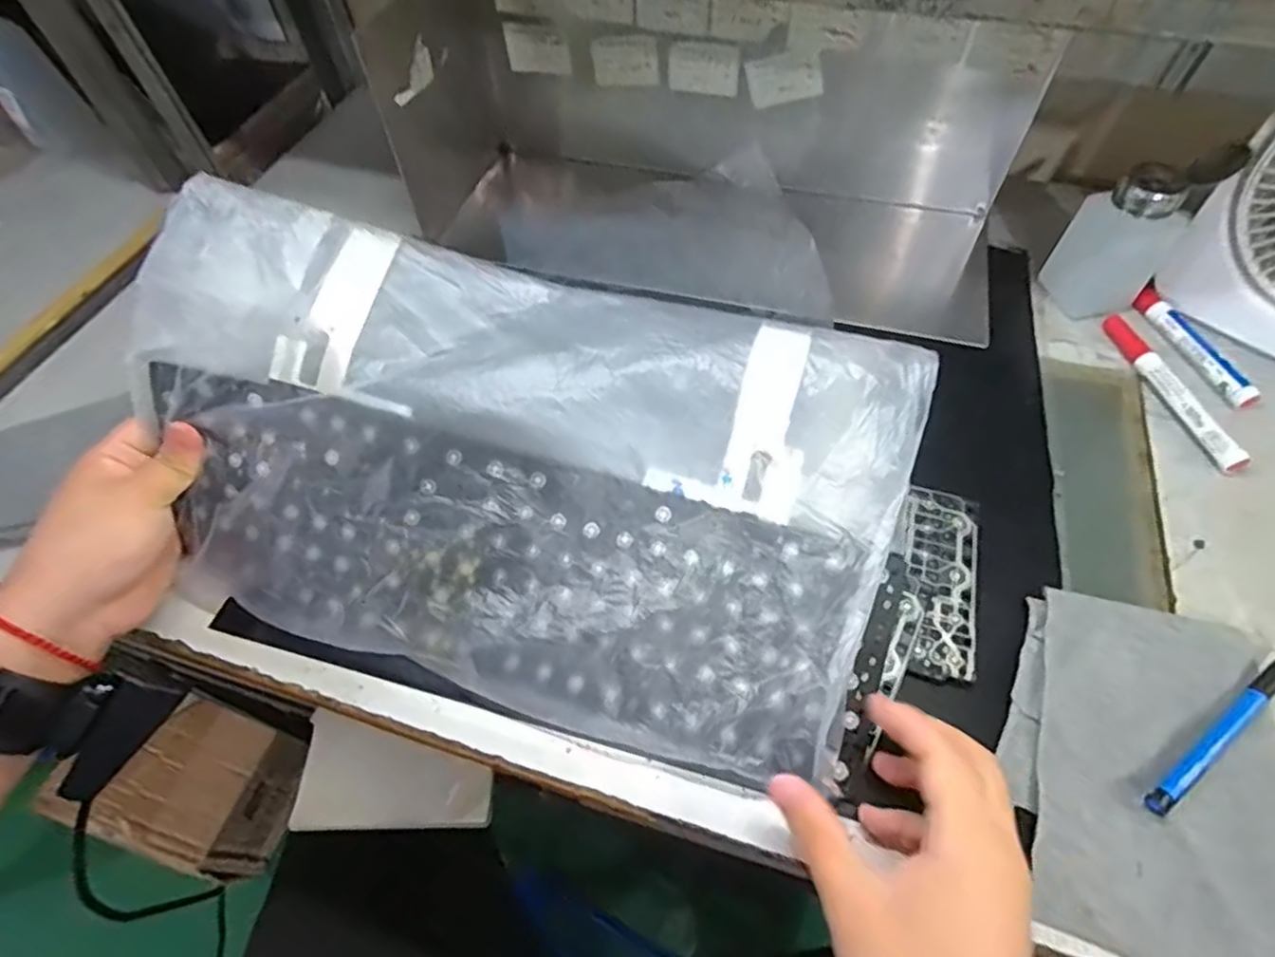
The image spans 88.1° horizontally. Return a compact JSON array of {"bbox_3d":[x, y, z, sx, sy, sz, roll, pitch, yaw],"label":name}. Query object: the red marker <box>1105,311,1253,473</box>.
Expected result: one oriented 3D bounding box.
[{"bbox_3d":[0.374,-0.067,0.462,0.018,0.013,0.145,-10,56,-5],"label":"red marker"}]

